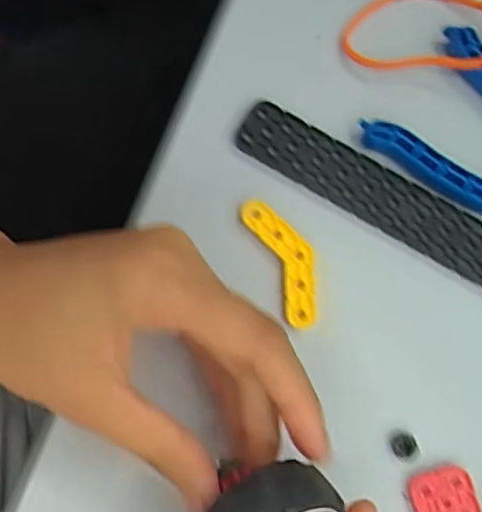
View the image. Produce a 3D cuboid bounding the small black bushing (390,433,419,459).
[{"bbox_3d":[0.067,0.078,0.254,0.010,0.004,0.010,0,79,-1],"label":"small black bushing"}]

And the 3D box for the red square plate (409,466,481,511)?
[{"bbox_3d":[0.082,0.099,0.249,0.025,0.004,0.025,-13,80,-4],"label":"red square plate"}]

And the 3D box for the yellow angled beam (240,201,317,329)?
[{"bbox_3d":[0.020,0.002,0.265,0.021,0.006,0.057,-23,81,-5],"label":"yellow angled beam"}]

